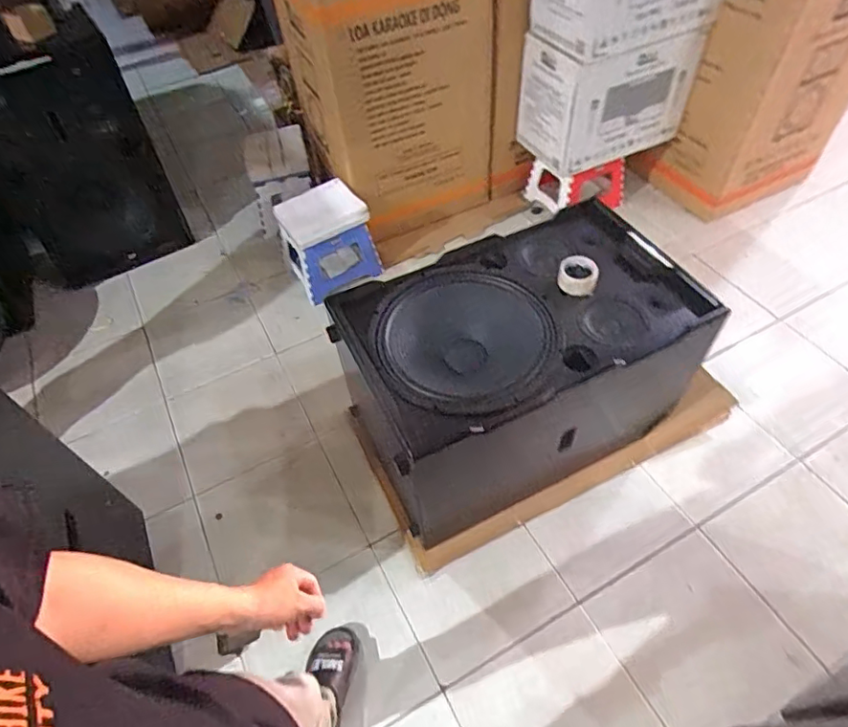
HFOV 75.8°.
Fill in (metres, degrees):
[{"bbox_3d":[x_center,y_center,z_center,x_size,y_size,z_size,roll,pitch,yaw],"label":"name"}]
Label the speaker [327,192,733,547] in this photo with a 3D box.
[{"bbox_3d":[0.246,0.011,1.530,0.818,0.533,0.528,-22,54,-13],"label":"speaker"}]

